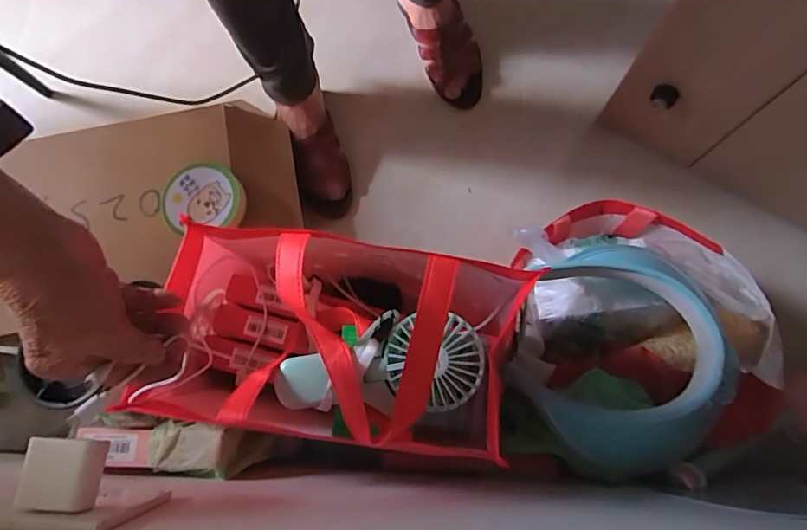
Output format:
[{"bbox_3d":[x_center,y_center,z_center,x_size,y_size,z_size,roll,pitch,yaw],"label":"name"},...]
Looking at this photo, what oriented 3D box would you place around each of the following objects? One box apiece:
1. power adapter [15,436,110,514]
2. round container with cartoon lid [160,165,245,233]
[{"bbox_3d":[-0.214,0.130,0.309,0.040,0.021,0.042,5,77,3],"label":"power adapter"},{"bbox_3d":[-0.246,-0.080,0.604,0.097,0.033,0.081,-10,76,-1],"label":"round container with cartoon lid"}]

